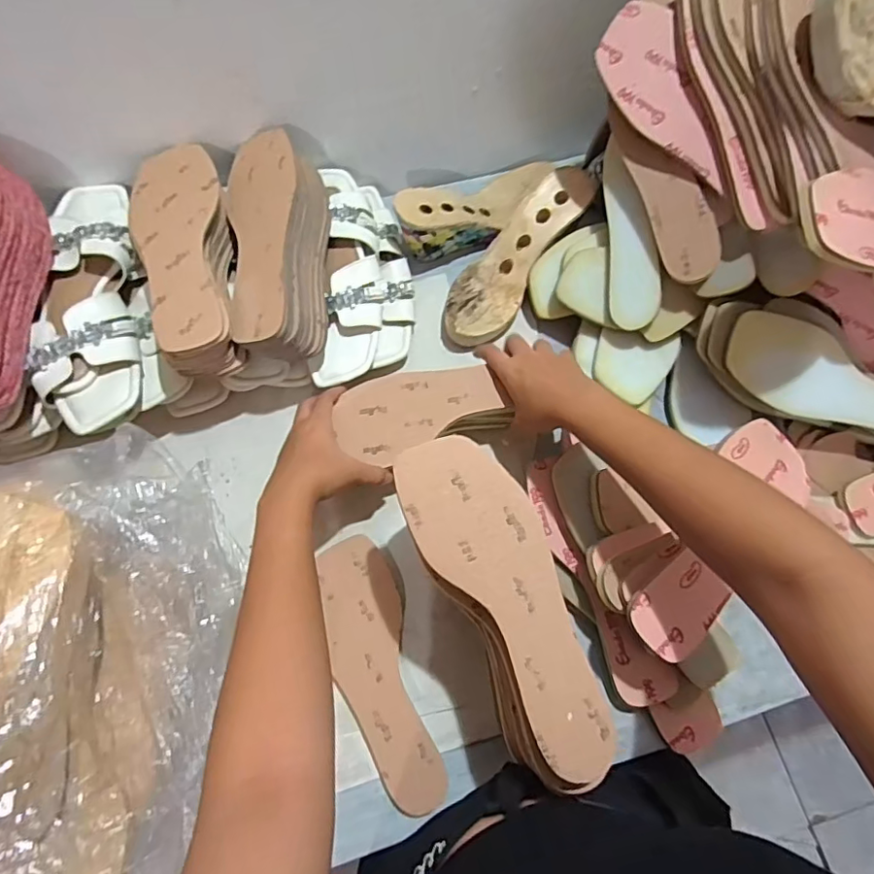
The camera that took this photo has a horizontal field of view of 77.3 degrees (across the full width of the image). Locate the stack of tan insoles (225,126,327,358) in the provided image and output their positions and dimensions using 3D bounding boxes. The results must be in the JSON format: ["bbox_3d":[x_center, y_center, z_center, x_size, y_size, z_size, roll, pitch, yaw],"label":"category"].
[{"bbox_3d":[-0.161,-0.196,0.548,0.097,0.053,0.244,-6,71,-3],"label":"stack of tan insoles"}]

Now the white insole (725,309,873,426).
[{"bbox_3d":[0.402,-0.048,0.544,0.242,0.078,0.020,27,28,1],"label":"white insole"}]

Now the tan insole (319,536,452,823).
[{"bbox_3d":[-0.054,0.212,0.504,0.073,0.008,0.238,-13,70,-9],"label":"tan insole"}]

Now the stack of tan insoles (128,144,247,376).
[{"bbox_3d":[-0.246,-0.174,0.532,0.091,0.056,0.242,-12,71,-5],"label":"stack of tan insoles"}]

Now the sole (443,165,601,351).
[{"bbox_3d":[0.088,-0.206,0.623,0.085,0.043,0.235,37,90,11],"label":"sole"}]

